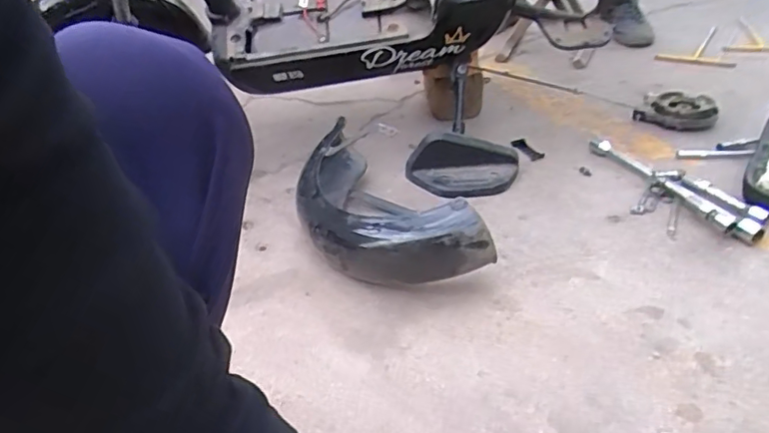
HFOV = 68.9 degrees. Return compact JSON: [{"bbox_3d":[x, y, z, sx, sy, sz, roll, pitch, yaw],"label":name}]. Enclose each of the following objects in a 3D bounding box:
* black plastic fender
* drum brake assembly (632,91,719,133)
[{"bbox_3d":[-0.029,-0.003,0.851,0.181,0.131,0.399,-21,38,-21],"label":"black plastic fender"},{"bbox_3d":[0.601,-0.212,1.147,0.145,0.049,0.105,23,44,35],"label":"drum brake assembly"}]

